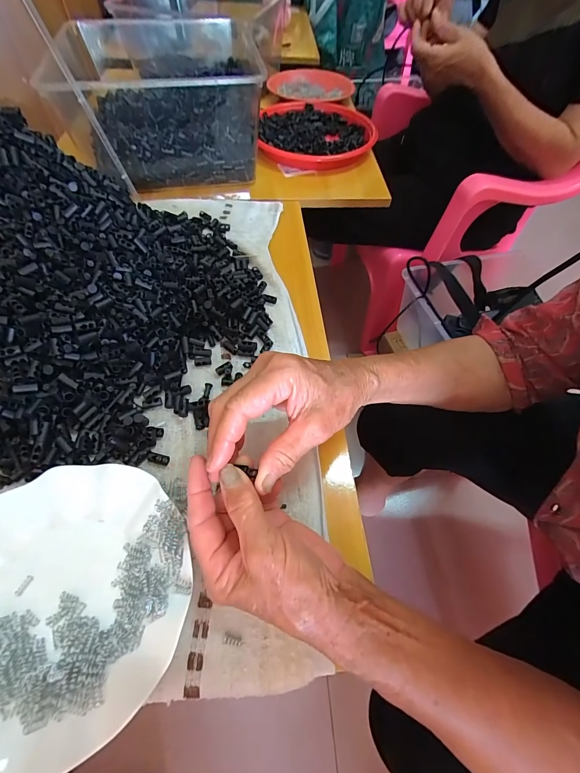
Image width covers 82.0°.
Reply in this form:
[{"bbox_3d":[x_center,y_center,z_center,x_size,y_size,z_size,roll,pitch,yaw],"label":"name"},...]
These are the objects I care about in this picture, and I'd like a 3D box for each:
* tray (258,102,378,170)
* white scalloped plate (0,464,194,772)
[{"bbox_3d":[0.050,-0.509,0.661,0.216,0.032,0.249,0,58,-3],"label":"tray"},{"bbox_3d":[-0.167,0.150,0.244,0.181,0.024,0.177,1,58,-2],"label":"white scalloped plate"}]

